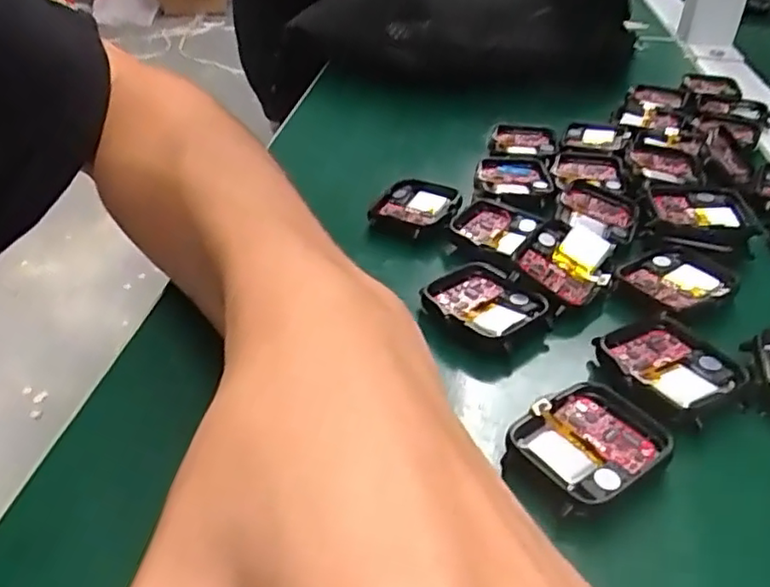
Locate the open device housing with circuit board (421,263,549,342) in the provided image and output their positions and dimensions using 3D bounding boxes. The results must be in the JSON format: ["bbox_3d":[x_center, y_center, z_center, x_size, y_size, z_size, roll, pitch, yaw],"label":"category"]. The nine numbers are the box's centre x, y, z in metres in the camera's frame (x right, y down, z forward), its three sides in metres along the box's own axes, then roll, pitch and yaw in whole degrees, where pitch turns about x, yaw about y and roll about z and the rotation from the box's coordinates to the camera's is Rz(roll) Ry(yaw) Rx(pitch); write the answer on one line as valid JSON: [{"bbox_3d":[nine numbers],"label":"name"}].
[{"bbox_3d":[0.038,0.003,0.253,0.036,0.005,0.040,-29,46,-35],"label":"open device housing with circuit board"}]

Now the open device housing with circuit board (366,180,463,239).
[{"bbox_3d":[0.015,-0.040,0.314,0.040,0.011,0.038,14,38,16],"label":"open device housing with circuit board"}]

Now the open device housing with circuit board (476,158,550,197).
[{"bbox_3d":[0.068,-0.062,0.342,0.036,0.006,0.037,12,37,14],"label":"open device housing with circuit board"}]

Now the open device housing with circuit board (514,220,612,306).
[{"bbox_3d":[0.075,-0.014,0.271,0.033,0.008,0.045,22,41,25],"label":"open device housing with circuit board"}]

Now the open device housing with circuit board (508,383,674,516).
[{"bbox_3d":[0.062,0.045,0.198,0.044,0.006,0.036,-20,42,-27],"label":"open device housing with circuit board"}]

